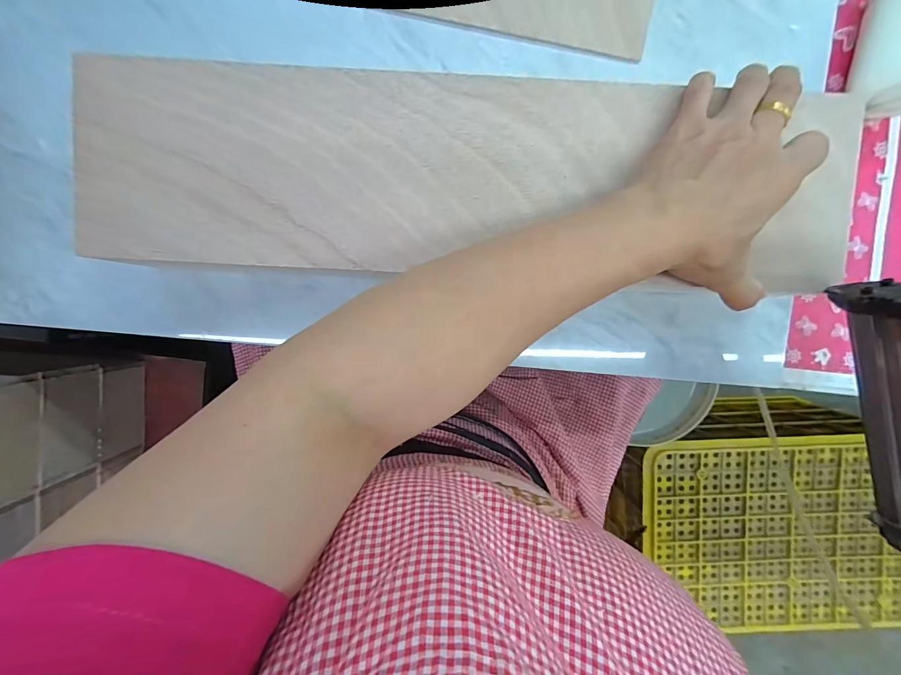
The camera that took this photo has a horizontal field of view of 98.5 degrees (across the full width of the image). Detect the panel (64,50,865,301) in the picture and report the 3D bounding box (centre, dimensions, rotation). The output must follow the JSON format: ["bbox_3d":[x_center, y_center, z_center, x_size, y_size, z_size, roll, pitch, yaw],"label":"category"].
[{"bbox_3d":[0.011,-0.119,0.278,0.543,0.013,0.143,1,95,0],"label":"panel"}]

